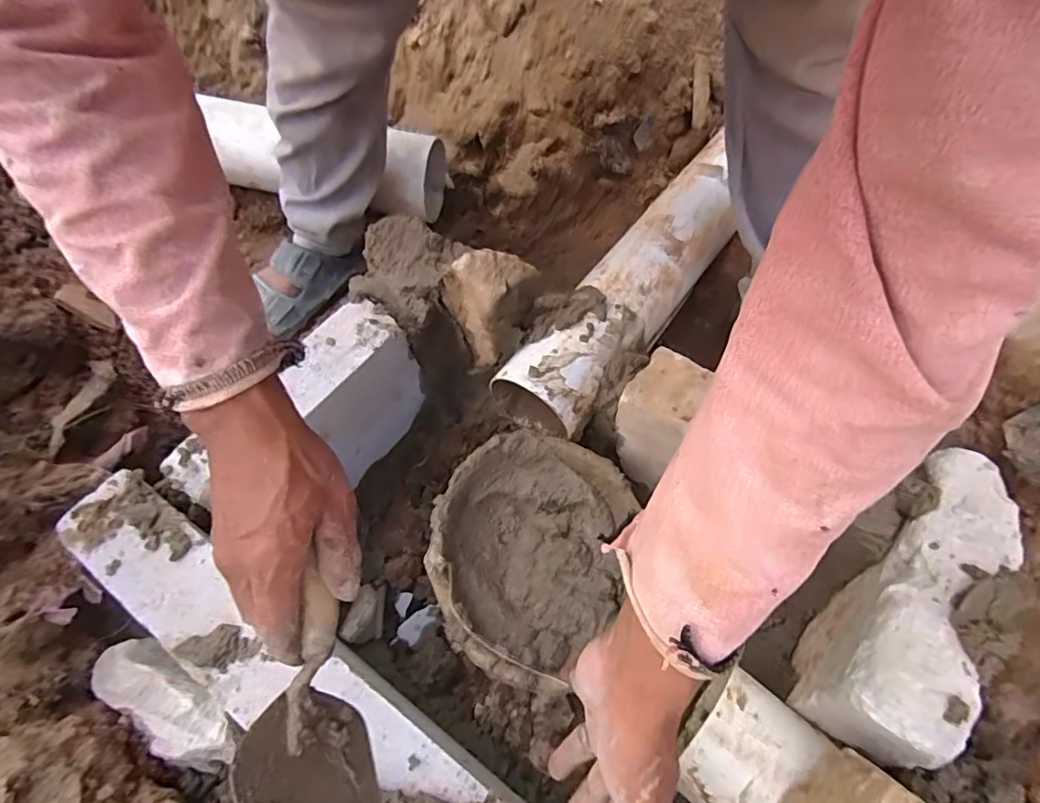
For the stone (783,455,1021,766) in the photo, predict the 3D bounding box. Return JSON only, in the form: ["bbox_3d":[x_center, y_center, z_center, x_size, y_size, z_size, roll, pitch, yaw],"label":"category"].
[{"bbox_3d":[0.324,0.170,0.451,0.074,0.121,0.240,31,64,19],"label":"stone"}]

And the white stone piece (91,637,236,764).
[{"bbox_3d":[-0.295,0.253,0.444,0.152,0.041,0.057,23,62,15],"label":"white stone piece"}]

